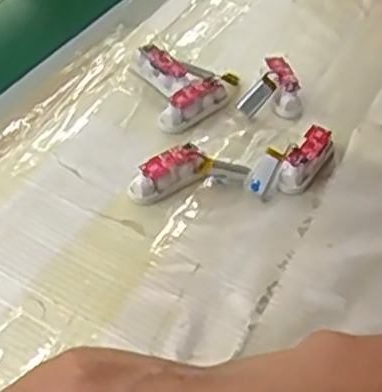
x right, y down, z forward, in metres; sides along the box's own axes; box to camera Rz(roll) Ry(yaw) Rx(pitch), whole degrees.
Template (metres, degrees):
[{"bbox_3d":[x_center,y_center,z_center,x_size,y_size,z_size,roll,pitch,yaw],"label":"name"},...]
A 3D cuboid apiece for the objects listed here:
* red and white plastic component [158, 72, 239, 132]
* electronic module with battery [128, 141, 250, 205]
[{"bbox_3d":[0.004,-0.070,0.547,0.023,0.021,0.064,35,52,28],"label":"red and white plastic component"},{"bbox_3d":[-0.004,-0.018,0.494,0.077,0.022,0.028,-9,46,-13],"label":"electronic module with battery"}]

